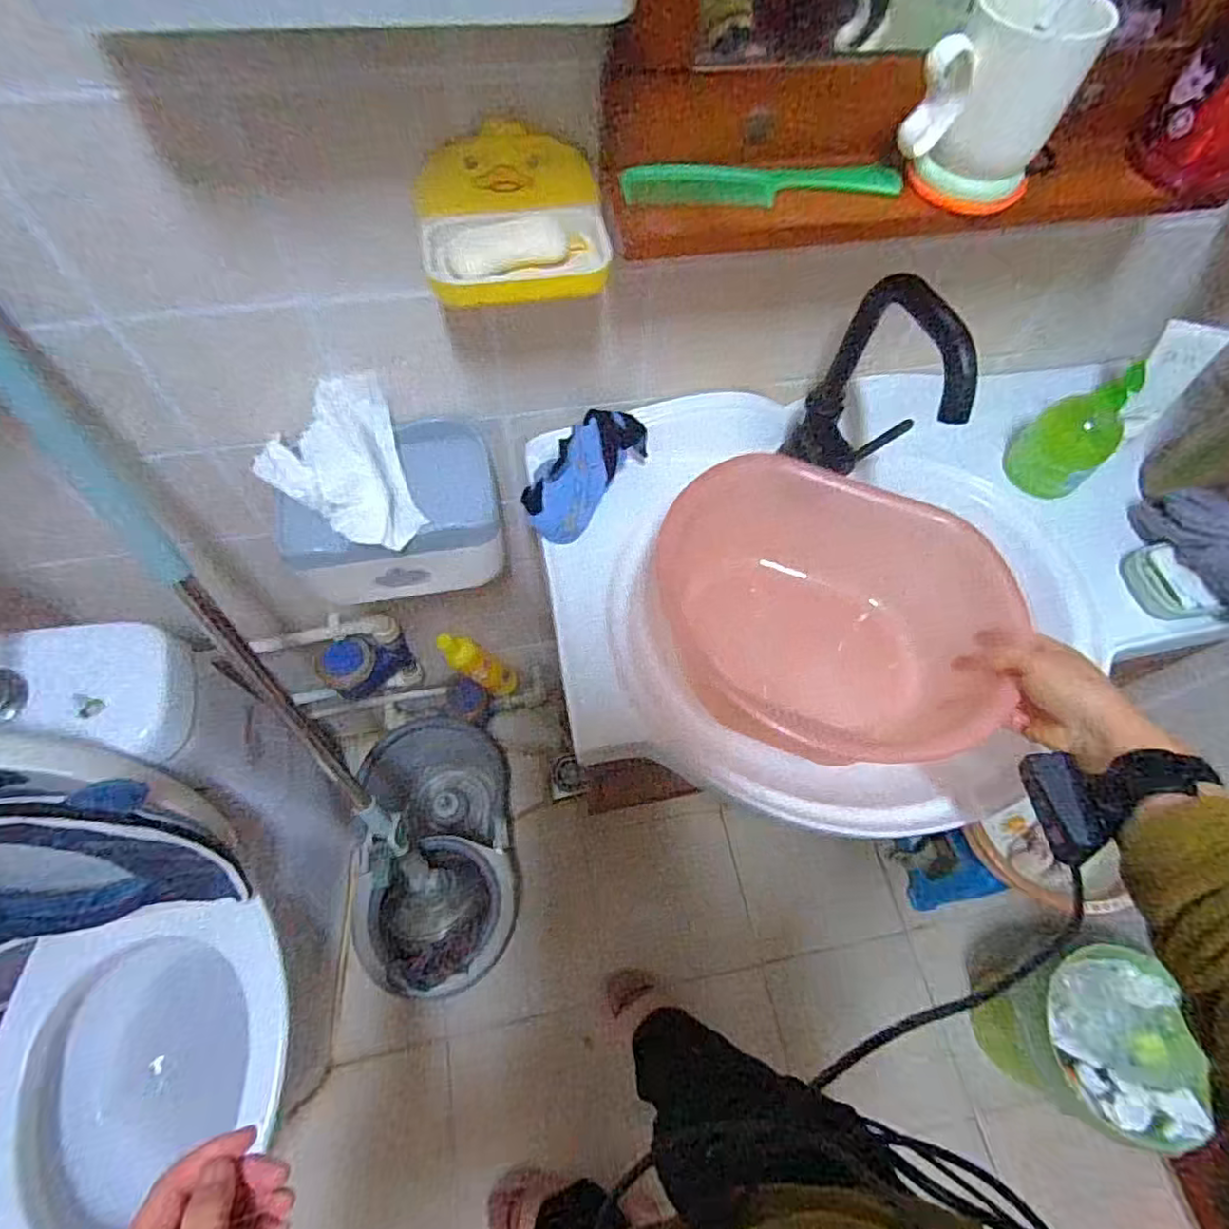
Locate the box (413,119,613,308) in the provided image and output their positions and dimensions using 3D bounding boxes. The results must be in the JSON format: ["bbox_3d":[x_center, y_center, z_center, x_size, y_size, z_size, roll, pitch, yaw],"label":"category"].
[{"bbox_3d":[-0.076,-0.297,0.475,0.136,0.083,0.070,-8,64,-8],"label":"box"}]

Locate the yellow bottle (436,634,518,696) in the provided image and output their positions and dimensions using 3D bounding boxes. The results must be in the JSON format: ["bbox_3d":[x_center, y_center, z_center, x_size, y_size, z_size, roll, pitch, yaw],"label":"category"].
[{"bbox_3d":[-0.241,0.098,1.154,0.048,0.233,0.054,-7,61,22],"label":"yellow bottle"}]

